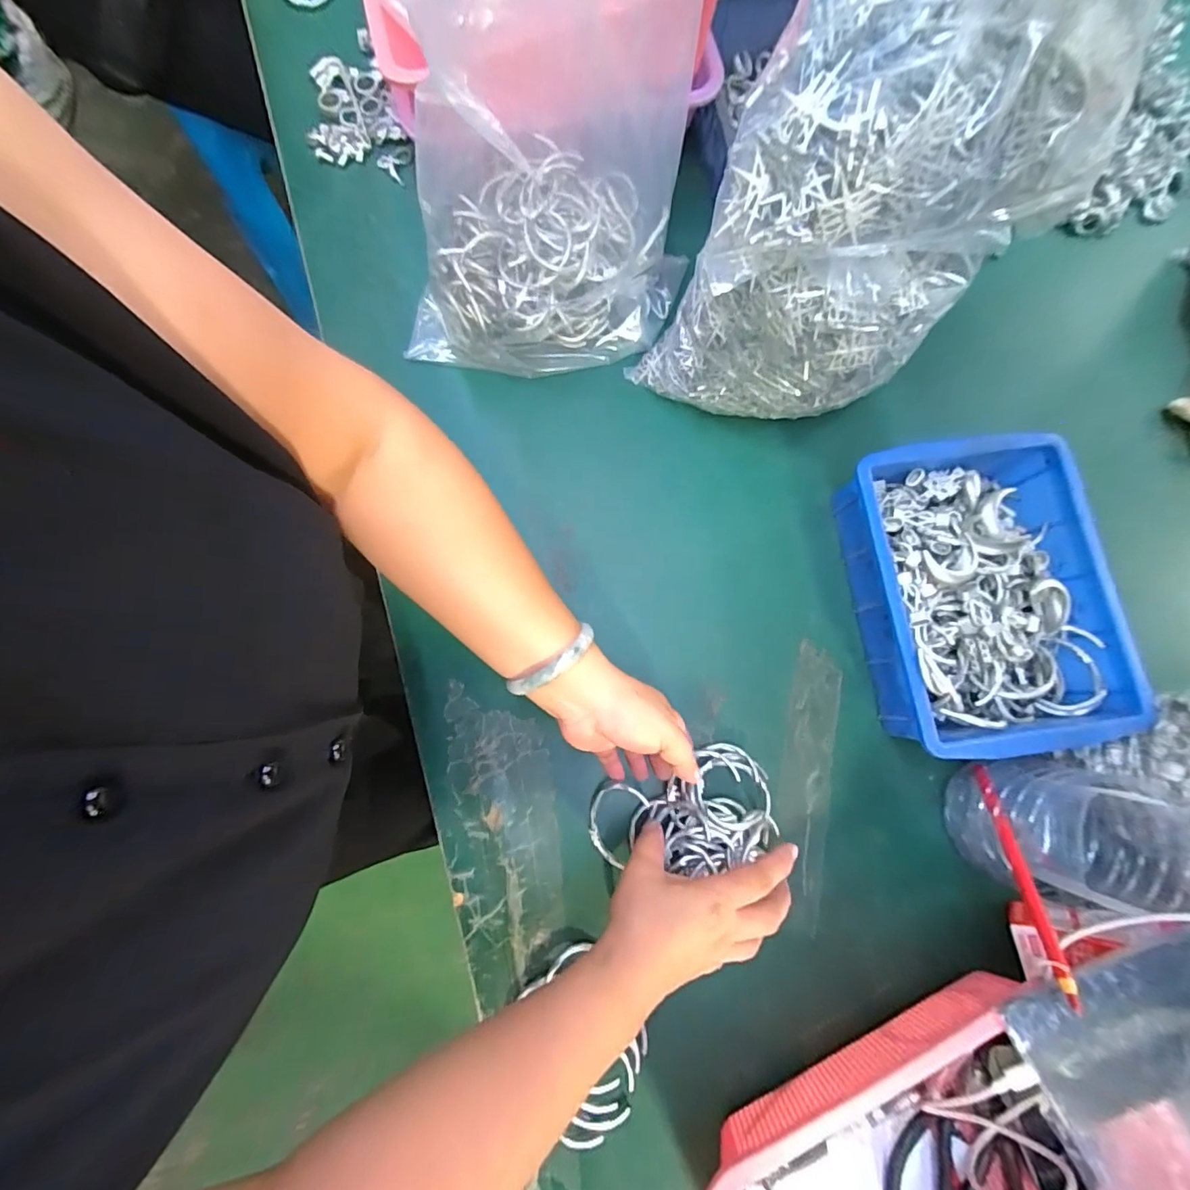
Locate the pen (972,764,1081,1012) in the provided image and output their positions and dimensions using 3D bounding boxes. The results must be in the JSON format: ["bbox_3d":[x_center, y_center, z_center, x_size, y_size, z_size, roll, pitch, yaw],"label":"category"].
[{"bbox_3d":[0.295,0.186,0.350,0.011,0.012,0.163,19,39,3],"label":"pen"}]

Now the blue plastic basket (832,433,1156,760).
[{"bbox_3d":[0.317,-0.002,0.418,0.177,0.070,0.240,-8,79,-2],"label":"blue plastic basket"}]

